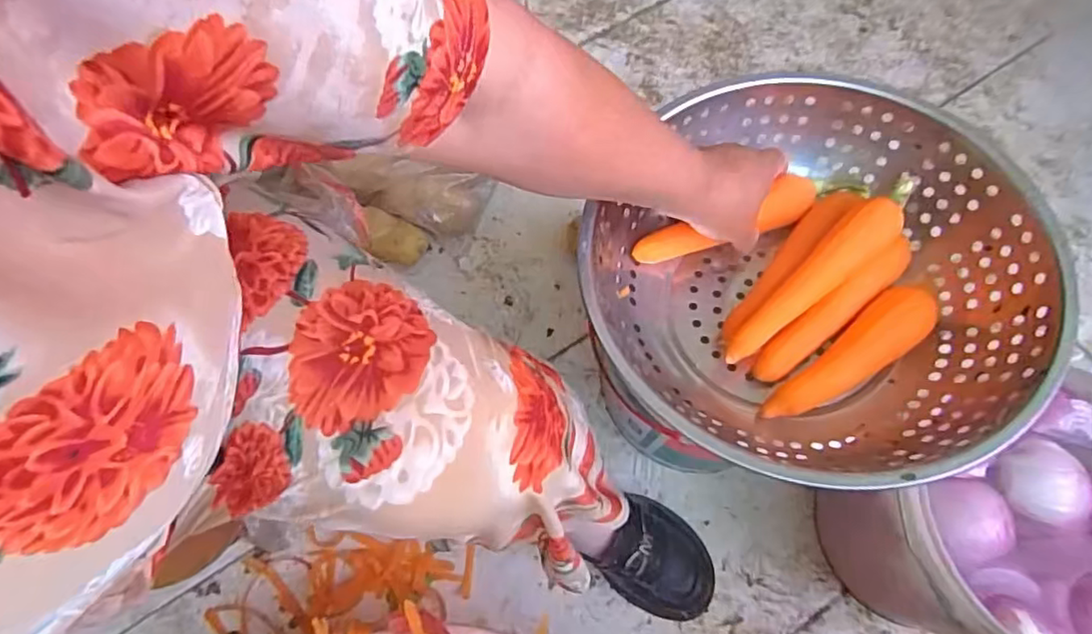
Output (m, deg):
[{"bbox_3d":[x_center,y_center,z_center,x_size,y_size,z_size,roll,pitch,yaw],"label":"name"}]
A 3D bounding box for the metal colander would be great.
[{"bbox_3d":[0.201,-0.027,0.485,0.305,0.118,0.326,0,68,1],"label":"metal colander"}]

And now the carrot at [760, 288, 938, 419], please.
[{"bbox_3d":[0.238,0.032,0.481,0.149,0.036,0.040,-32,74,-13],"label":"carrot"}]

